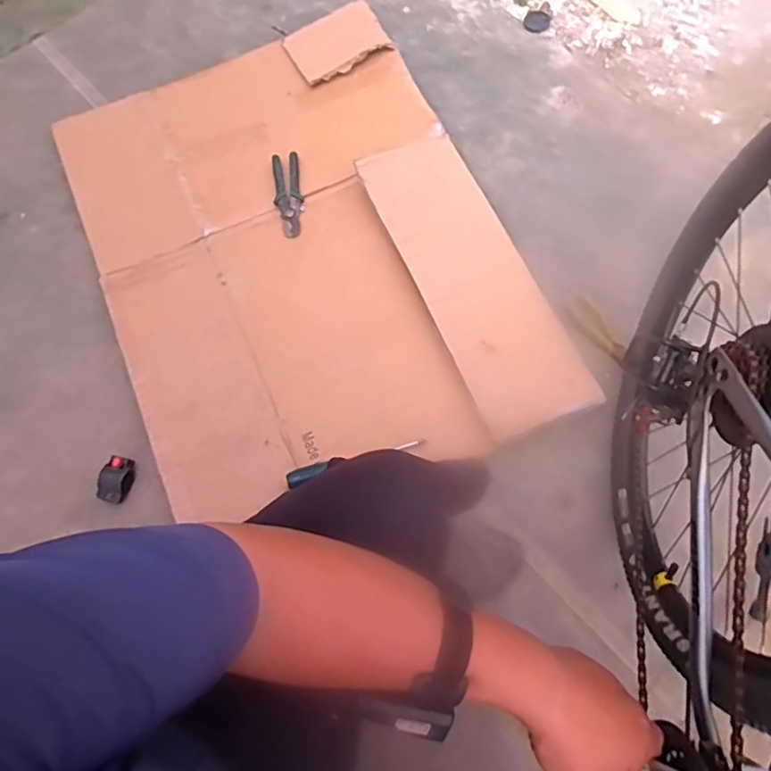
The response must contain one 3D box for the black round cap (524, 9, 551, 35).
[{"bbox_3d":[0.338,-0.808,1.233,0.056,0.004,0.070,21,75,8],"label":"black round cap"}]

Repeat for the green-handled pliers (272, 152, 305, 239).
[{"bbox_3d":[-0.184,-0.364,1.056,0.053,0.016,0.173,-5,73,1],"label":"green-handled pliers"}]

